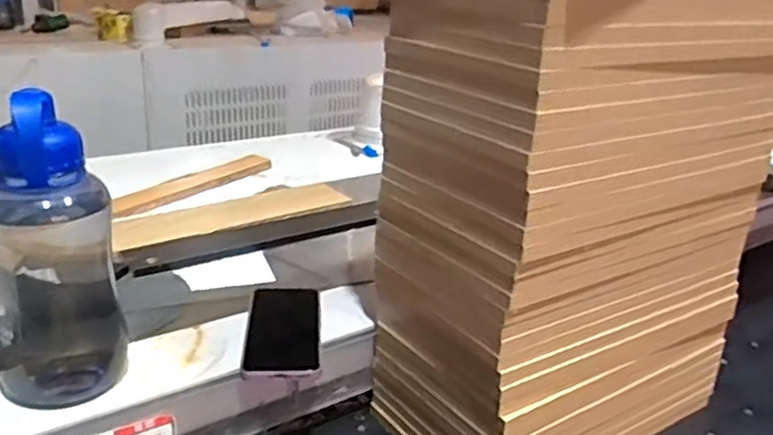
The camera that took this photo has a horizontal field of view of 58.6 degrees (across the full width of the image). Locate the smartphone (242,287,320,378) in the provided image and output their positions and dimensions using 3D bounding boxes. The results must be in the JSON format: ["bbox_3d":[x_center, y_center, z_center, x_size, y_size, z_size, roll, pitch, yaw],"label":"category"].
[{"bbox_3d":[-0.107,0.115,0.720,0.073,0.011,0.160,6,25,-9],"label":"smartphone"}]

